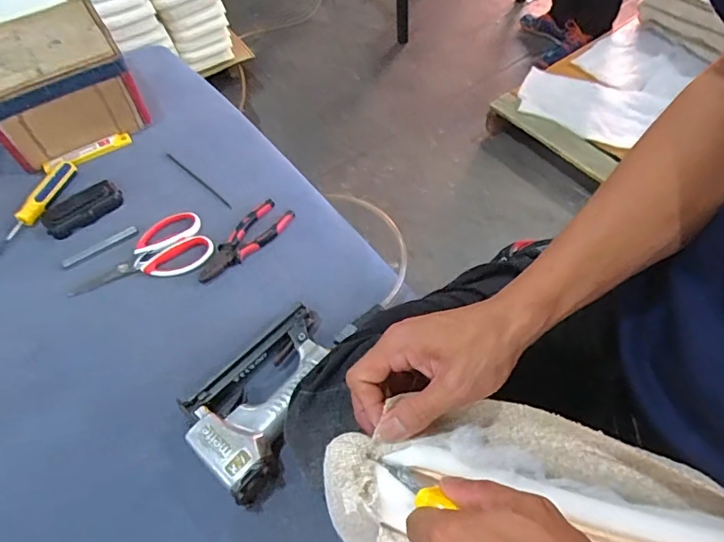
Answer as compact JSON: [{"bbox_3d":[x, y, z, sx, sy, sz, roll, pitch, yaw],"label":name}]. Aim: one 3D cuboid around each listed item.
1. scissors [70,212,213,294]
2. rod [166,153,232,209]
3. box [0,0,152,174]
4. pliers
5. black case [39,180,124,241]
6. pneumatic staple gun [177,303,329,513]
[{"bbox_3d":[-0.298,-0.015,0.680,0.182,0.009,0.098,-27,58,-14],"label":"scissors"},{"bbox_3d":[-0.251,-0.140,0.771,0.181,0.008,0.007,38,66,26],"label":"rod"},{"bbox_3d":[-0.506,-0.312,0.833,0.211,0.136,0.232,-30,58,-15],"label":"box"},{"bbox_3d":[-0.159,-0.039,0.687,0.054,0.011,0.153,28,62,22],"label":"pliers"},{"bbox_3d":[-0.409,-0.090,0.735,0.110,0.015,0.069,-31,59,-16],"label":"black case"},{"bbox_3d":[-0.098,0.130,0.546,0.183,0.039,0.156,-38,61,-20],"label":"pneumatic staple gun"}]

